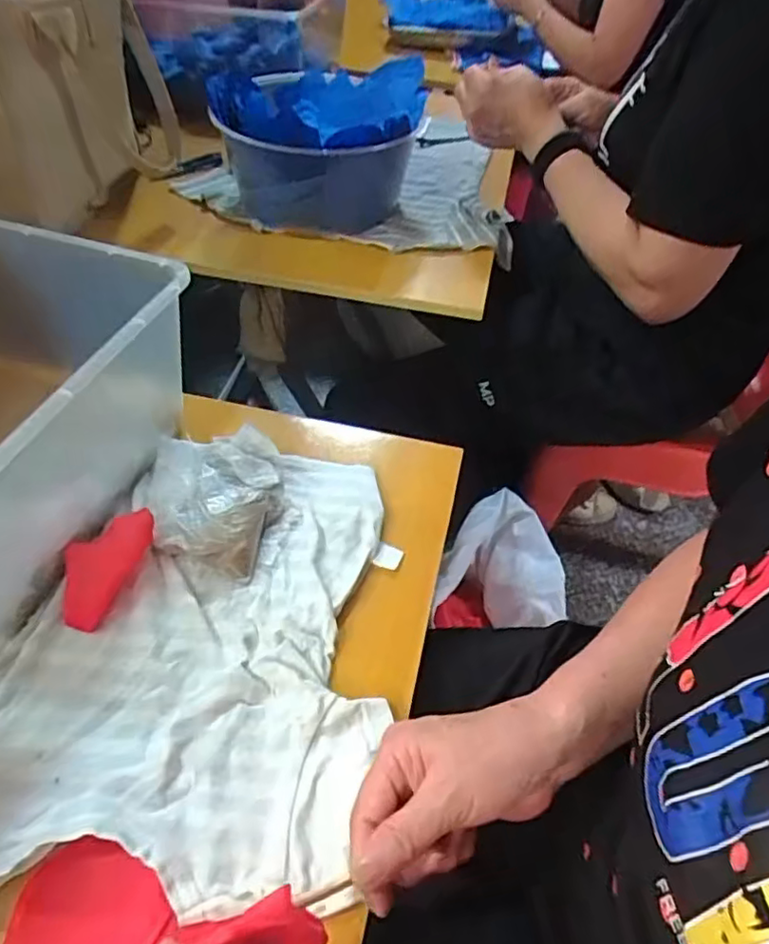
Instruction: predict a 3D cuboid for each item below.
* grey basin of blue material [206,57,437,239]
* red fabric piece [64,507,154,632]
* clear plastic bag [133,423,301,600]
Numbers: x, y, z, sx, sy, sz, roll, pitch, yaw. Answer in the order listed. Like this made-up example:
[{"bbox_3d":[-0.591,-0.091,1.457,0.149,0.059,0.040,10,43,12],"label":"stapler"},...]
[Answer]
[{"bbox_3d":[-0.070,-0.360,0.698,0.218,0.113,0.217,2,48,-3],"label":"grey basin of blue material"},{"bbox_3d":[-0.199,0.064,0.439,0.040,0.025,0.089,17,62,12],"label":"red fabric piece"},{"bbox_3d":[-0.124,0.021,0.479,0.109,0.025,0.127,-28,55,-24],"label":"clear plastic bag"}]

